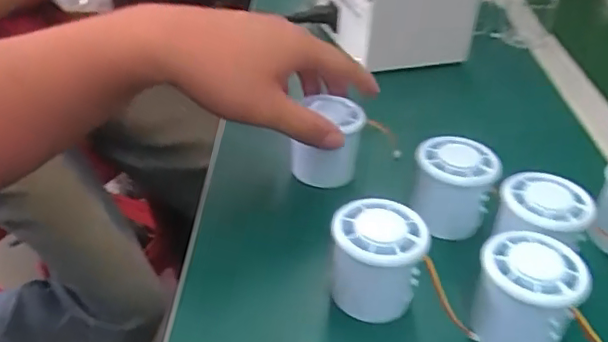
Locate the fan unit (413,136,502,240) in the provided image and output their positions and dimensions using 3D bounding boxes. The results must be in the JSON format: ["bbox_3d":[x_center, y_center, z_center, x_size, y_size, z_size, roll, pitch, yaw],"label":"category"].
[{"bbox_3d":[0.109,0.018,0.442,0.057,0.067,0.057,9,36,7],"label":"fan unit"}]

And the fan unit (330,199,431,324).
[{"bbox_3d":[0.044,0.057,0.369,0.057,0.058,0.061,10,36,9],"label":"fan unit"}]

